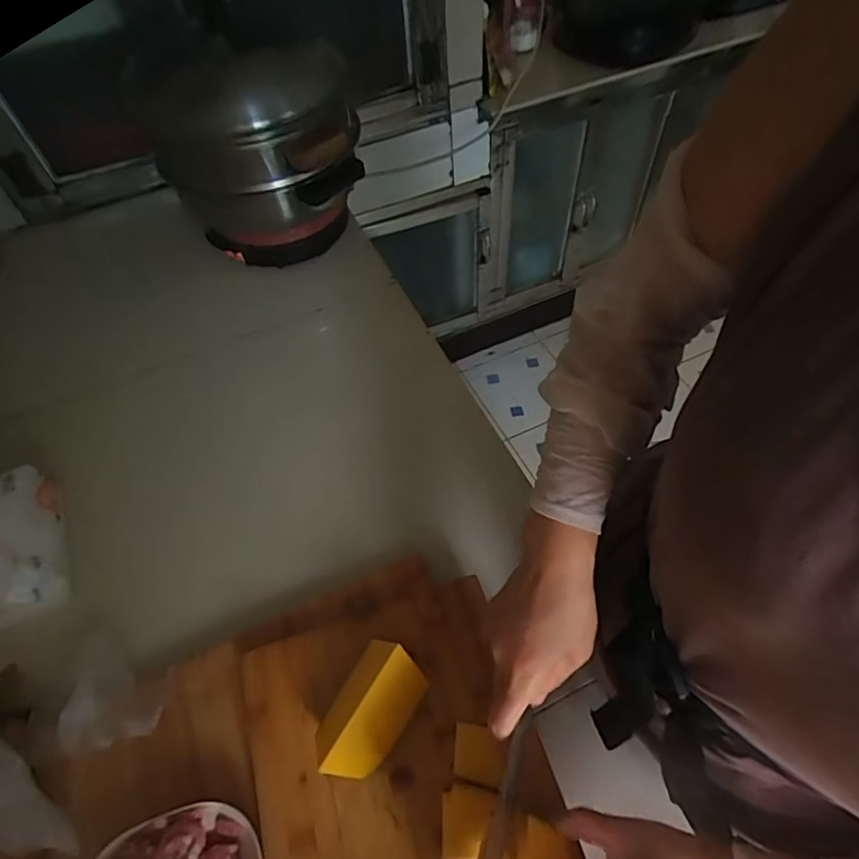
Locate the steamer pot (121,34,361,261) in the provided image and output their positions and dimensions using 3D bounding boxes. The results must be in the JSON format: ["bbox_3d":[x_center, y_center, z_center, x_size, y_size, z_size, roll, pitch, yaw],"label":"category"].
[{"bbox_3d":[-0.243,-0.411,0.771,0.269,0.271,0.246,-13,56,-4],"label":"steamer pot"}]

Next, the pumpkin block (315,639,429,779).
[{"bbox_3d":[-0.052,0.230,0.442,0.064,0.043,0.101,32,65,23],"label":"pumpkin block"}]

